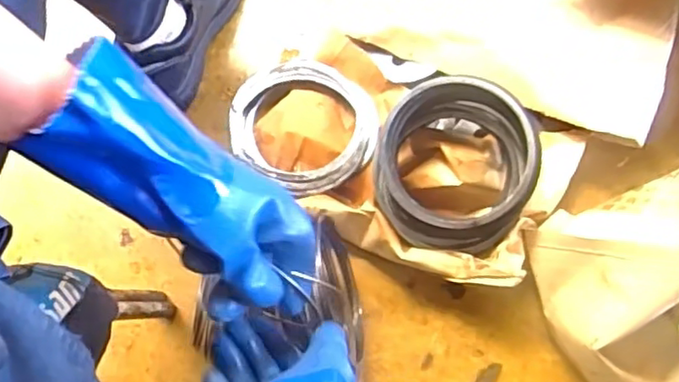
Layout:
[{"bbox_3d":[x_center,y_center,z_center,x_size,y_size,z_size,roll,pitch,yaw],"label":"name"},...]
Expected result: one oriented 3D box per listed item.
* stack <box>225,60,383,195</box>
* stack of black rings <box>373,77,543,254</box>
[{"bbox_3d":[-0.043,-0.089,0.770,0.185,0.042,0.169,35,77,8],"label":"stack"},{"bbox_3d":[0.125,-0.026,0.688,0.166,0.073,0.175,18,75,4],"label":"stack of black rings"}]

